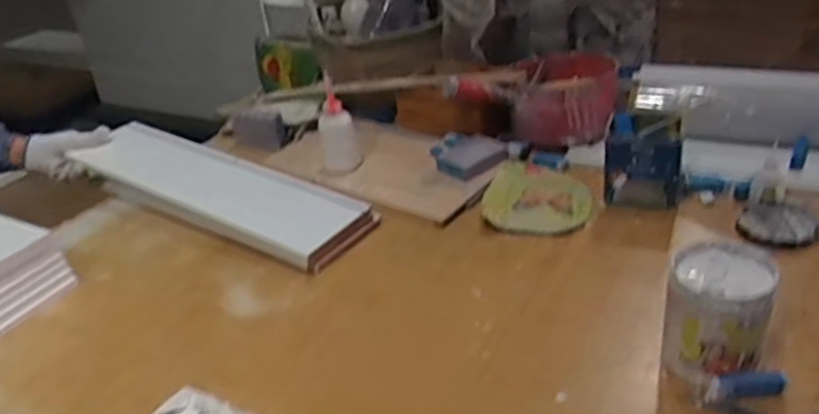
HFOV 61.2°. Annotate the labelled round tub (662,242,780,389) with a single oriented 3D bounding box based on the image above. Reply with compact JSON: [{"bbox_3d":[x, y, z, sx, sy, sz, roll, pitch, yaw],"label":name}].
[{"bbox_3d":[0.310,0.112,0.706,0.090,0.123,0.107,12,35,24],"label":"labelled round tub"}]

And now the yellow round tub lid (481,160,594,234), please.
[{"bbox_3d":[0.195,-0.018,1.042,0.151,0.016,0.177,6,33,16],"label":"yellow round tub lid"}]

